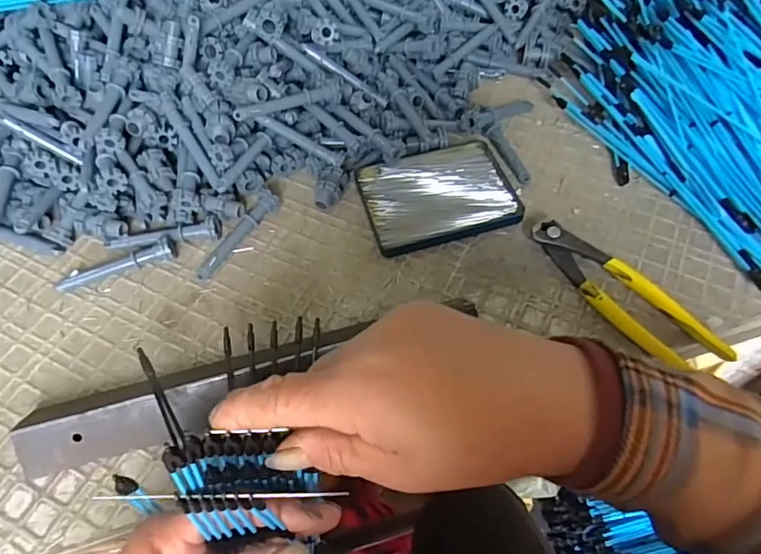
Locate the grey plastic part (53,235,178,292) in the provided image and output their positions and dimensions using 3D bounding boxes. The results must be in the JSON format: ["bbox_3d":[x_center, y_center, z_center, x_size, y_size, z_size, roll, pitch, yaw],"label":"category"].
[{"bbox_3d":[-0.212,-0.008,0.417,0.094,0.019,0.020,-20,60,-12],"label":"grey plastic part"}]

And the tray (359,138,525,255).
[{"bbox_3d":[0.050,-0.075,0.461,0.128,0.008,0.101,-14,59,-8],"label":"tray"}]

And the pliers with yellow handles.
[{"bbox_3d":[0.182,0.014,0.397,0.042,0.018,0.162,-36,64,-20],"label":"pliers with yellow handles"}]

